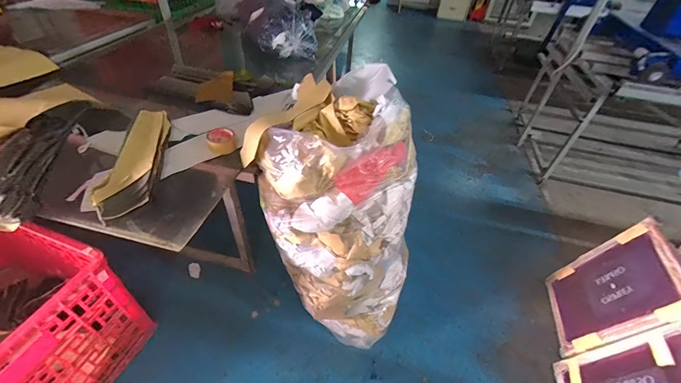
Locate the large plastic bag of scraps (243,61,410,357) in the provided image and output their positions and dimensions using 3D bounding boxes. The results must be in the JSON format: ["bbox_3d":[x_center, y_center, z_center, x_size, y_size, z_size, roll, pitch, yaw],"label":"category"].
[{"bbox_3d":[0.019,0.062,1.177,0.609,0.806,0.564,25,47,20],"label":"large plastic bag of scraps"}]

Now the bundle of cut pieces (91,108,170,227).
[{"bbox_3d":[-0.589,-0.101,0.893,0.122,0.053,0.451,-5,44,-11],"label":"bundle of cut pieces"}]

